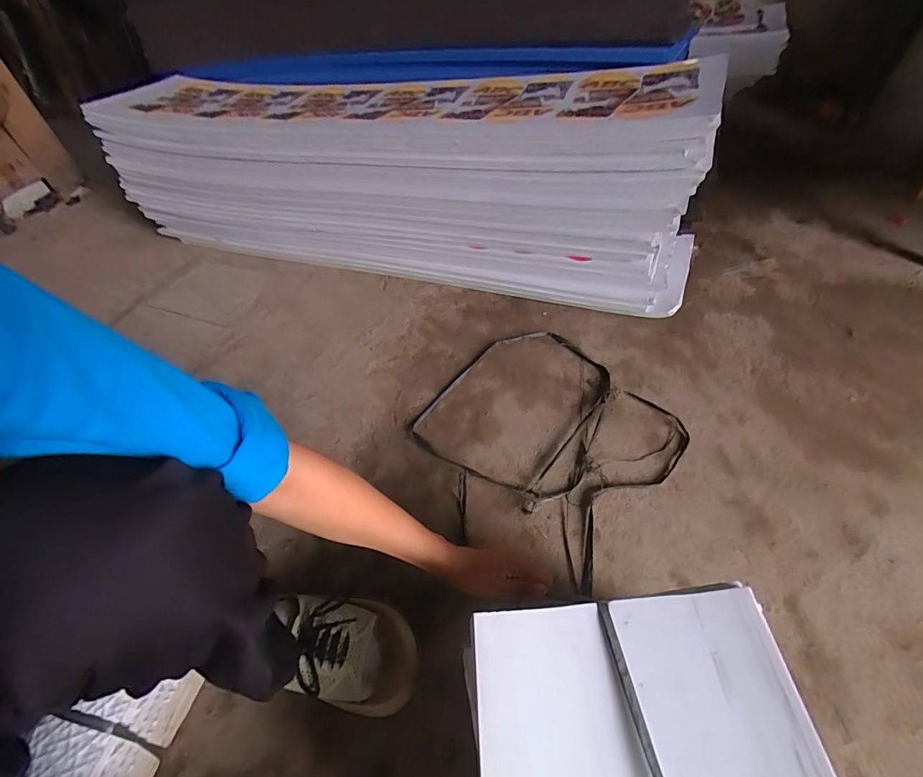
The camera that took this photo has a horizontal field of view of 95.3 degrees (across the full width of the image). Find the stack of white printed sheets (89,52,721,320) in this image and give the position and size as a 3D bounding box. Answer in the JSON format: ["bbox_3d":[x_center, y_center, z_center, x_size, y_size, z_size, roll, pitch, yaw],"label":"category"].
[{"bbox_3d":[-0.201,-0.474,0.954,1.320,0.339,0.256,14,53,17],"label":"stack of white printed sheets"}]

